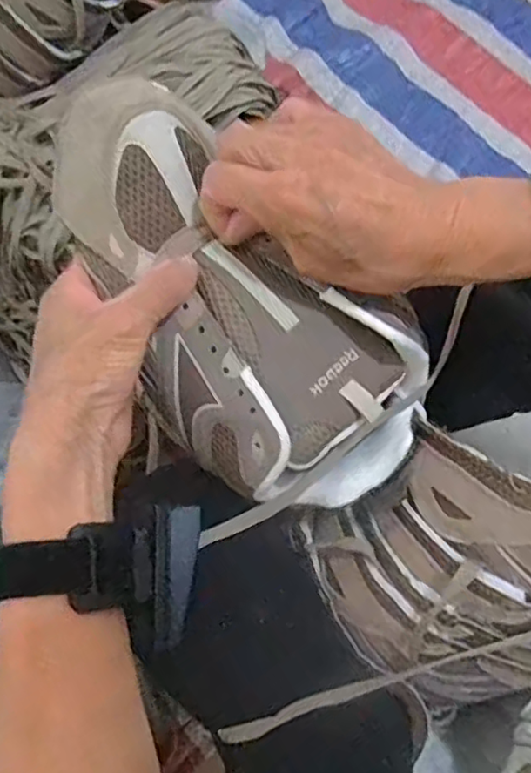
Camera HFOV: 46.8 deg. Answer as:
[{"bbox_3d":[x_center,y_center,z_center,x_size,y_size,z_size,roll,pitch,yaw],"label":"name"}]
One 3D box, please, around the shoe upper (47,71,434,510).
[{"bbox_3d":[-0.015,-0.042,0.319,0.127,0.053,0.245,-40,94,-10],"label":"shoe upper"}]

